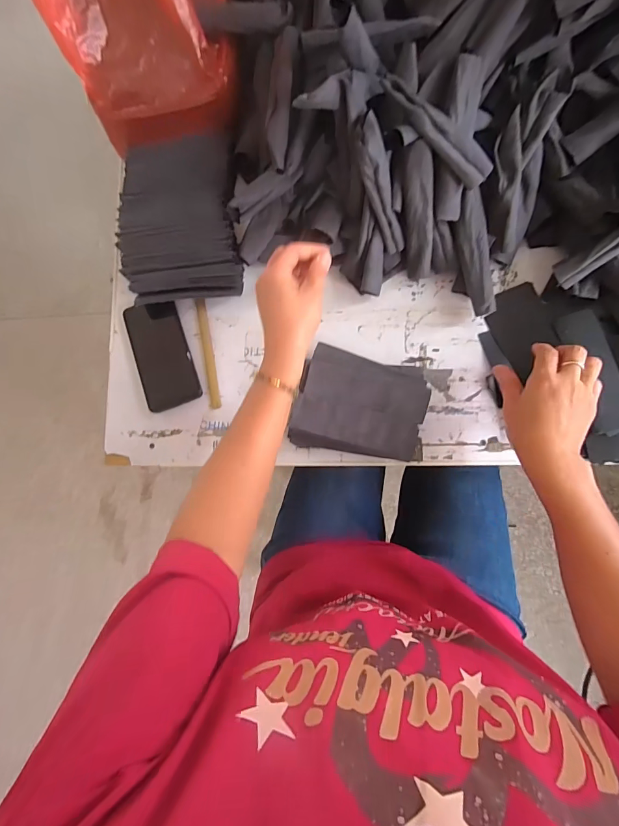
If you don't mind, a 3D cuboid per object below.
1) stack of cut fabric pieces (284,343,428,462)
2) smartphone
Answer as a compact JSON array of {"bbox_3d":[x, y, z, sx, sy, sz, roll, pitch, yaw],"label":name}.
[{"bbox_3d":[0.065,-0.012,0.480,0.152,0.049,0.130,13,85,8],"label":"stack of cut fabric pieces"},{"bbox_3d":[-0.212,-0.086,0.545,0.078,0.011,0.158,-20,82,4],"label":"smartphone"}]

